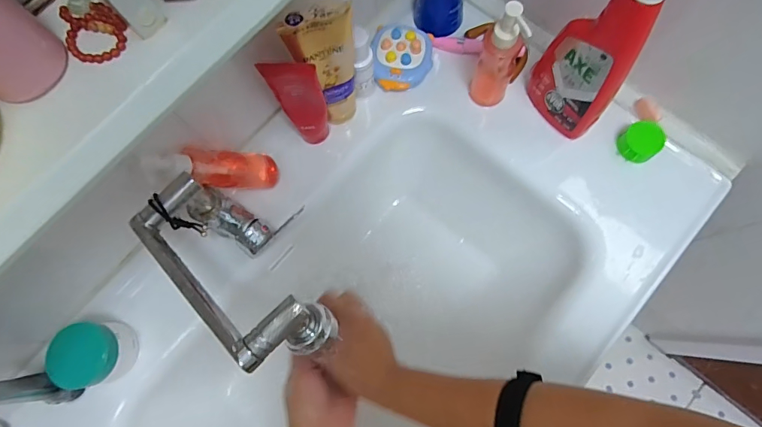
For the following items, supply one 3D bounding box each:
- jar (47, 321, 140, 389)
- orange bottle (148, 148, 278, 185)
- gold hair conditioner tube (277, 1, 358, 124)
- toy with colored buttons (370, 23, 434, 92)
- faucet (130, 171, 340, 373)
[{"bbox_3d":[-0.326,0.159,0.485,0.063,0.061,0.066,0,76,2],"label":"jar"},{"bbox_3d":[-0.194,-0.051,0.500,0.034,0.163,0.039,-29,72,37],"label":"orange bottle"},{"bbox_3d":[-0.058,-0.157,0.476,0.068,0.175,0.033,-11,76,-1],"label":"gold hair conditioner tube"},{"bbox_3d":[0.030,-0.213,0.579,0.080,0.030,0.083,-7,76,0],"label":"toy with colored buttons"},{"bbox_3d":[-0.139,0.057,0.427,0.089,0.126,0.215,-41,59,-8],"label":"faucet"}]

